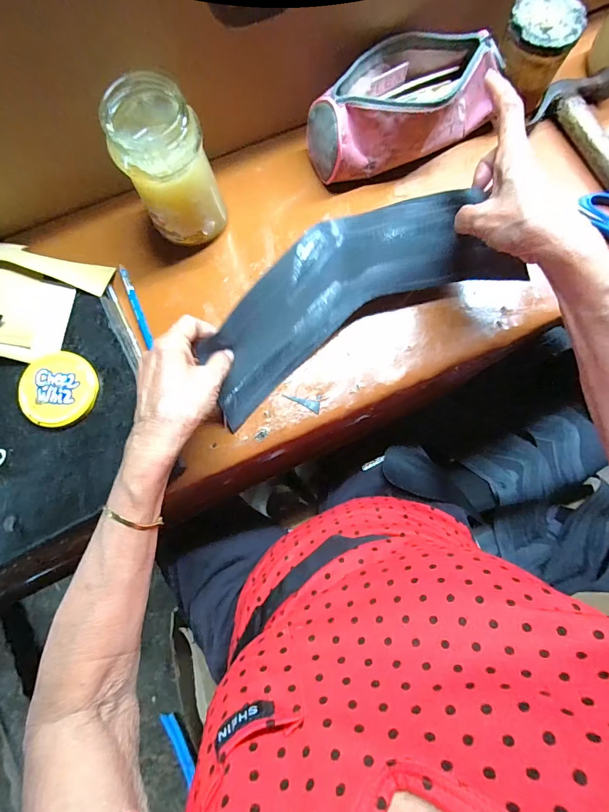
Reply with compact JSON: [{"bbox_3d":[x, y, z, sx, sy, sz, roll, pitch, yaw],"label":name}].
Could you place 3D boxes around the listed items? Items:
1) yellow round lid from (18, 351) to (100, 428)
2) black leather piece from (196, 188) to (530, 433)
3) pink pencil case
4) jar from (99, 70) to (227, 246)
[{"bbox_3d":[-0.234,-0.017,0.359,0.069,0.013,0.072,0,80,1],"label":"yellow round lid"},{"bbox_3d":[0.031,-0.107,0.364,0.296,0.046,0.131,-31,87,1],"label":"black leather piece"},{"bbox_3d":[0.099,-0.314,0.403,0.197,0.072,0.094,-30,81,-4],"label":"pink pencil case"},{"bbox_3d":[-0.125,-0.219,0.359,0.075,0.130,0.081,-17,81,-3],"label":"jar"}]

